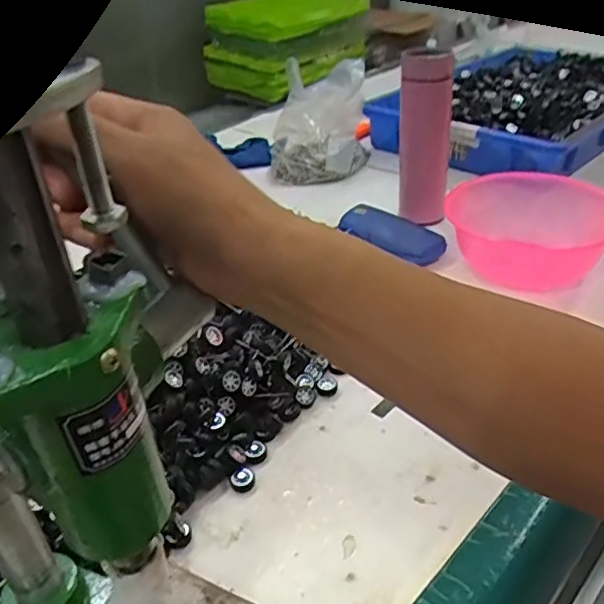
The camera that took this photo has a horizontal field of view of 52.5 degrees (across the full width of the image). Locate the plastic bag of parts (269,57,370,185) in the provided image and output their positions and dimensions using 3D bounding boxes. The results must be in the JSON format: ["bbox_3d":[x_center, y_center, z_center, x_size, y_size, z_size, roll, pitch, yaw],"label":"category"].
[{"bbox_3d":[0.028,-0.313,1.049,0.163,0.143,0.216,-1,34,4],"label":"plastic bag of parts"}]

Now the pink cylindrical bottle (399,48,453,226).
[{"bbox_3d":[0.164,-0.210,0.818,0.067,0.225,0.059,2,34,8],"label":"pink cylindrical bottle"}]

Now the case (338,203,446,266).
[{"bbox_3d":[0.114,-0.088,0.808,0.149,0.042,0.052,27,44,36],"label":"case"}]

